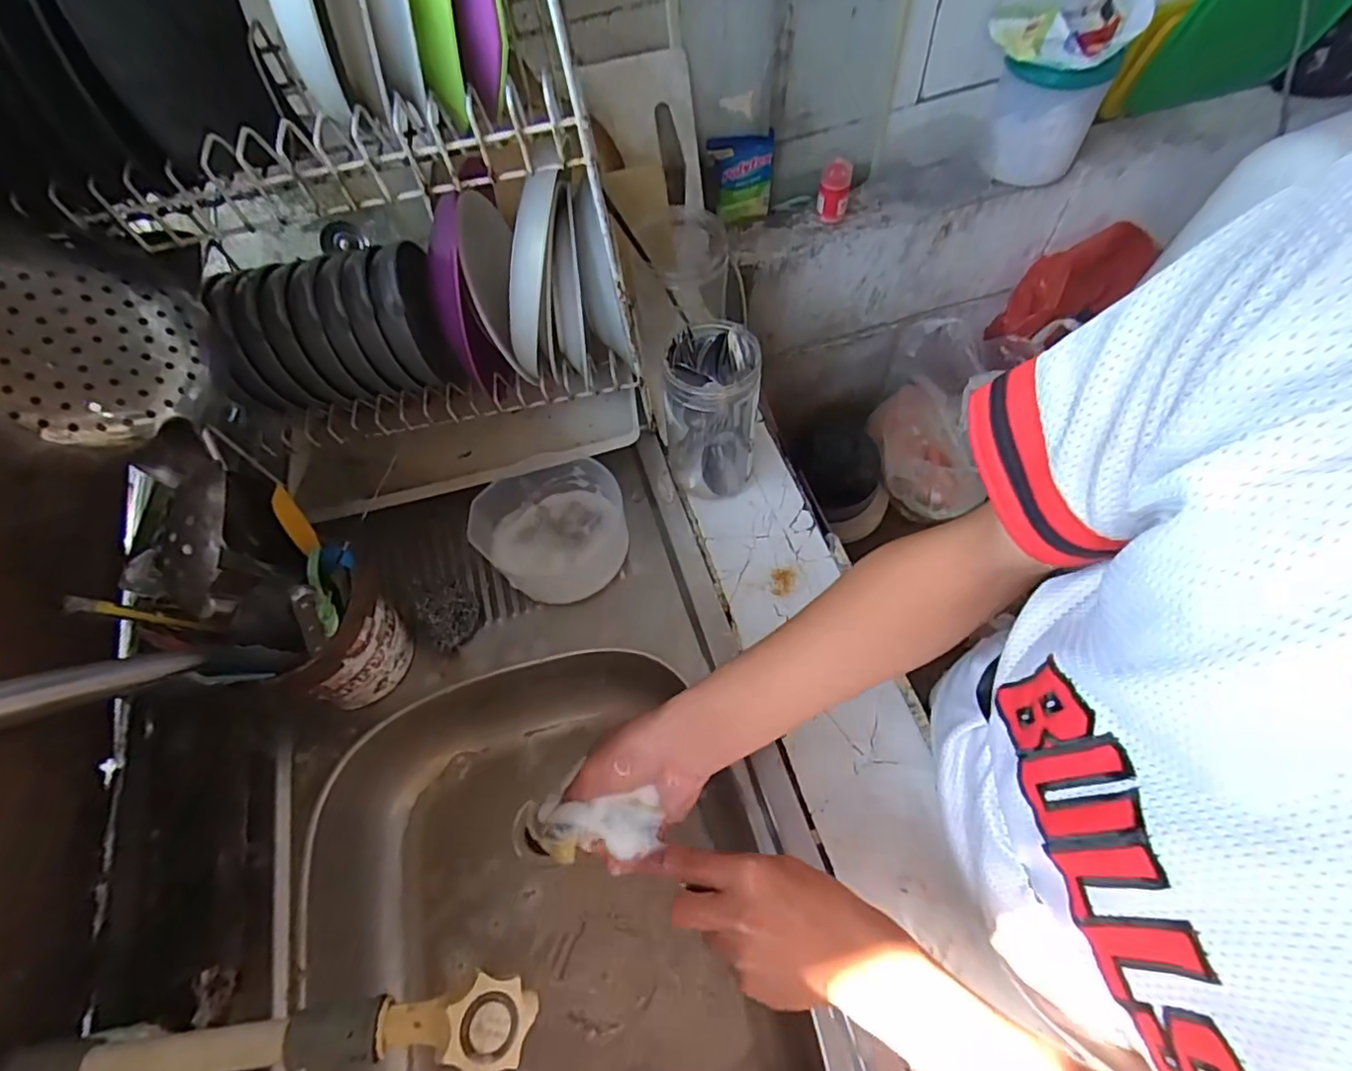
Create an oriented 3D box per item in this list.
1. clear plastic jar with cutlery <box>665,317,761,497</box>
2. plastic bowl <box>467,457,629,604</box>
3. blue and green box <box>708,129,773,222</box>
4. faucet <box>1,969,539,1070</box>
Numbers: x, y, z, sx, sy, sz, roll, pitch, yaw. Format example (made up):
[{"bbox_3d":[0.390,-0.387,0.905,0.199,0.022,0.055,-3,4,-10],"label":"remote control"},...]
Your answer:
[{"bbox_3d":[0.034,-0.116,0.600,0.086,0.173,0.086,-2,59,3],"label":"clear plastic jar with cutlery"},{"bbox_3d":[-0.124,-0.005,0.618,0.143,0.063,0.138,-2,59,3],"label":"plastic bowl"},{"bbox_3d":[0.090,-0.503,0.857,0.089,0.100,0.048,2,60,6],"label":"blue and green box"},{"bbox_3d":[-0.228,0.285,0.346,0.302,0.073,0.045,-5,59,1],"label":"faucet"}]

